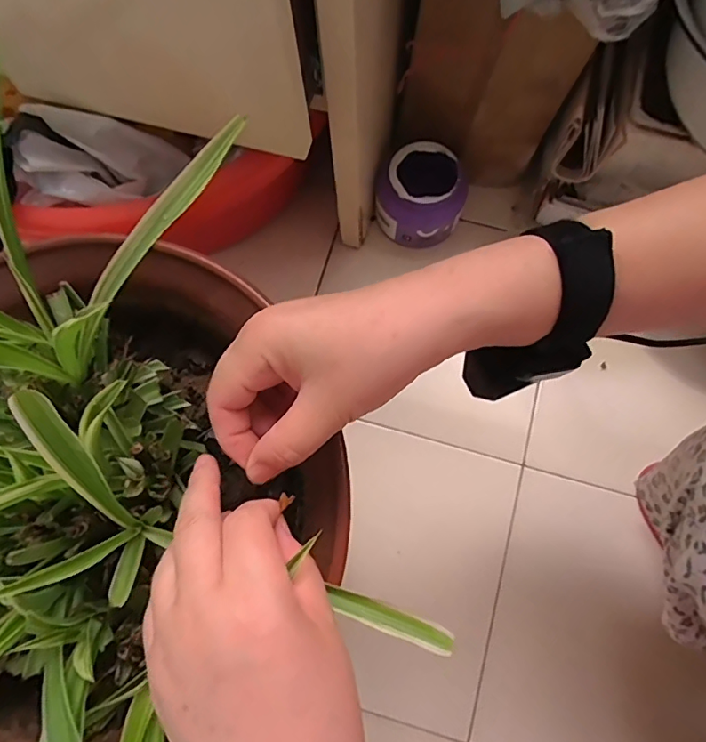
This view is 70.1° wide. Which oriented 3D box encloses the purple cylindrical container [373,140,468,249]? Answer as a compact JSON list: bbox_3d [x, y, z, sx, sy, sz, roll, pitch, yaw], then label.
[{"bbox_3d":[0.088,-0.218,0.649,0.096,0.102,0.095,0,76,1],"label":"purple cylindrical container"}]

